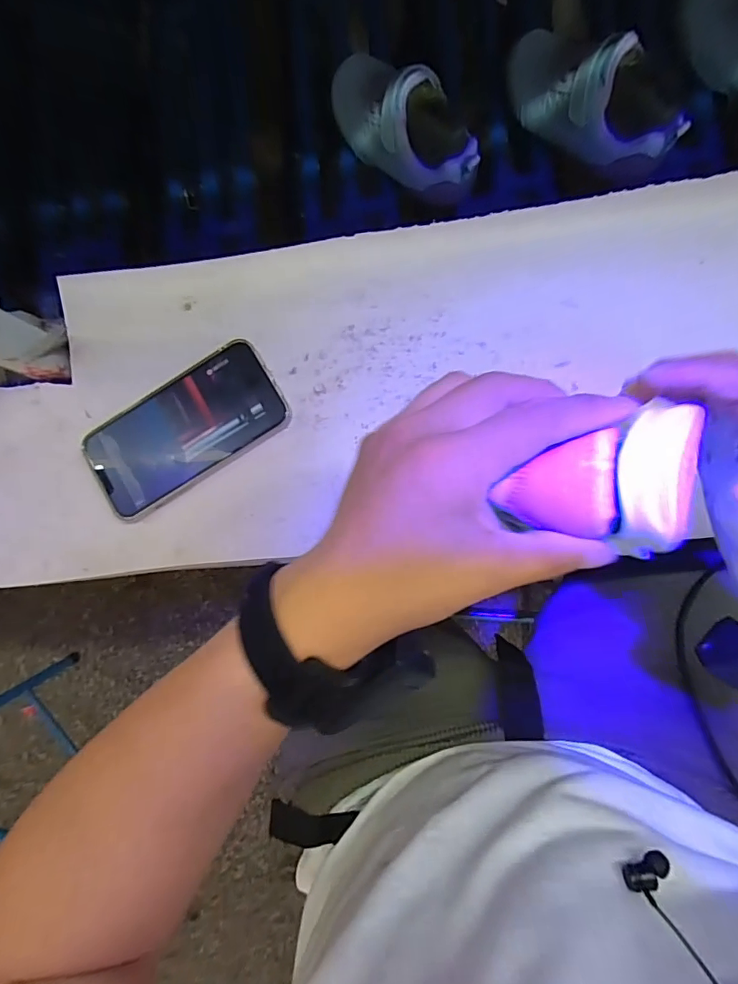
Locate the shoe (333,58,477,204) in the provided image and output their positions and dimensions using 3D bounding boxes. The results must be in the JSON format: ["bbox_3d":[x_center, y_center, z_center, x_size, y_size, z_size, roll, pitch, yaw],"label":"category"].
[{"bbox_3d":[0.029,-0.318,0.427,0.065,0.077,0.172,-42,82,3],"label":"shoe"}]

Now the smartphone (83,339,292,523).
[{"bbox_3d":[-0.147,-0.050,0.392,0.160,0.016,0.083,-31,84,5],"label":"smartphone"}]

